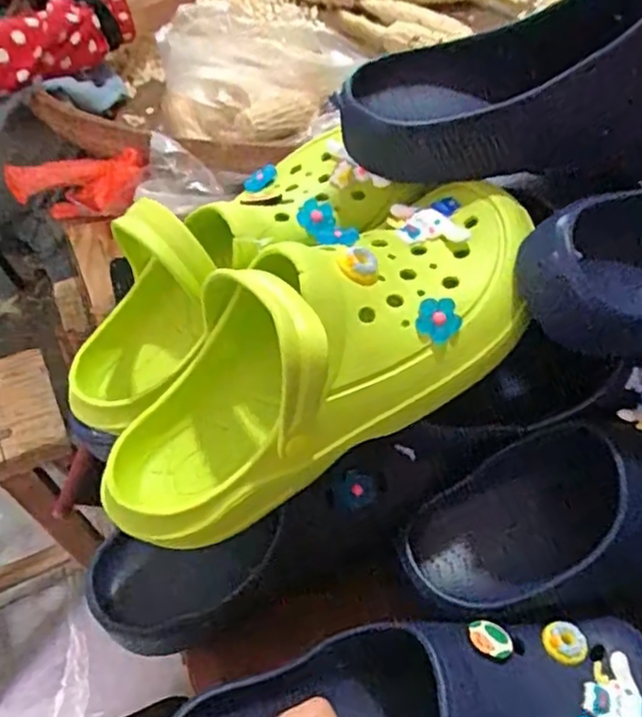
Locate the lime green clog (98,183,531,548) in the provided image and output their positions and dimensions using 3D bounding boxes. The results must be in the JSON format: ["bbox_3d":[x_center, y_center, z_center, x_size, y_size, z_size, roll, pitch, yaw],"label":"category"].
[{"bbox_3d":[-0.006,-0.015,0.367,0.282,0.110,0.110,-36,52,0],"label":"lime green clog"}]

